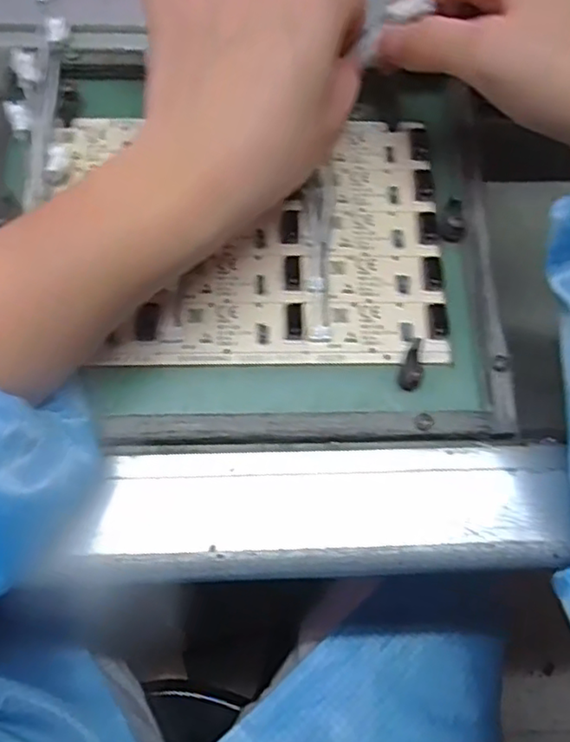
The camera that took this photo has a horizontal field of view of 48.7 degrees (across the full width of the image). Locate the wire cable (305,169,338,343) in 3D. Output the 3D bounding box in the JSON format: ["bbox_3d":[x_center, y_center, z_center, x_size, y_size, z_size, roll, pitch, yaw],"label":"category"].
[{"bbox_3d":[0.016,-0.055,0.294,0.014,0.008,0.084,4,71,-1],"label":"wire cable"}]

